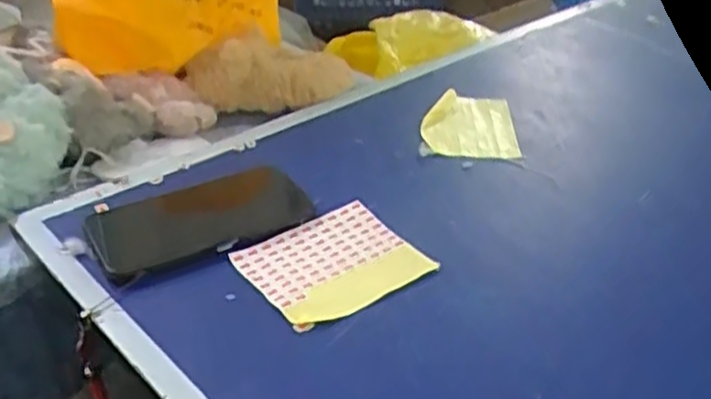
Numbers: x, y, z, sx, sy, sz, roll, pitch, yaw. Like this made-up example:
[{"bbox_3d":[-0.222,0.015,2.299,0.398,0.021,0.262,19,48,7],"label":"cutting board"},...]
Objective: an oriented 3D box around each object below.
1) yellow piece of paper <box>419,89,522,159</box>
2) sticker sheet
[{"bbox_3d":[0.112,-0.075,0.721,0.092,0.016,0.115,2,34,0],"label":"yellow piece of paper"},{"bbox_3d":[-0.016,0.048,0.537,0.124,0.009,0.096,-21,46,-32],"label":"sticker sheet"}]

